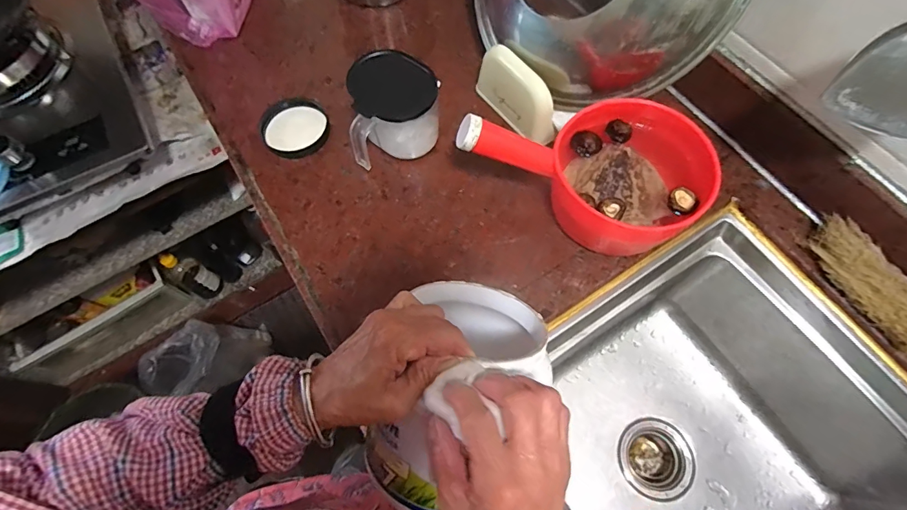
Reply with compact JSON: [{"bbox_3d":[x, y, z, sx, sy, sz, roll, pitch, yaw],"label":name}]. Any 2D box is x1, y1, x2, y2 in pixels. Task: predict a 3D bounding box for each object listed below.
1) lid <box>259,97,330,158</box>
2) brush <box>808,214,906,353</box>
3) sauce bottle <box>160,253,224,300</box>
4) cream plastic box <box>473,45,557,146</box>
[{"bbox_3d":[-0.225,-0.182,0.616,0.090,0.014,0.098,0,67,1],"label":"lid"},{"bbox_3d":[0.480,0.032,0.478,0.057,0.048,0.172,-26,69,-9],"label":"brush"},{"bbox_3d":[-0.751,0.053,1.230,0.075,0.231,0.079,25,70,11],"label":"sauce bottle"},{"bbox_3d":[0.087,-0.213,0.578,0.036,0.077,0.138,-32,70,-11],"label":"cream plastic box"}]

